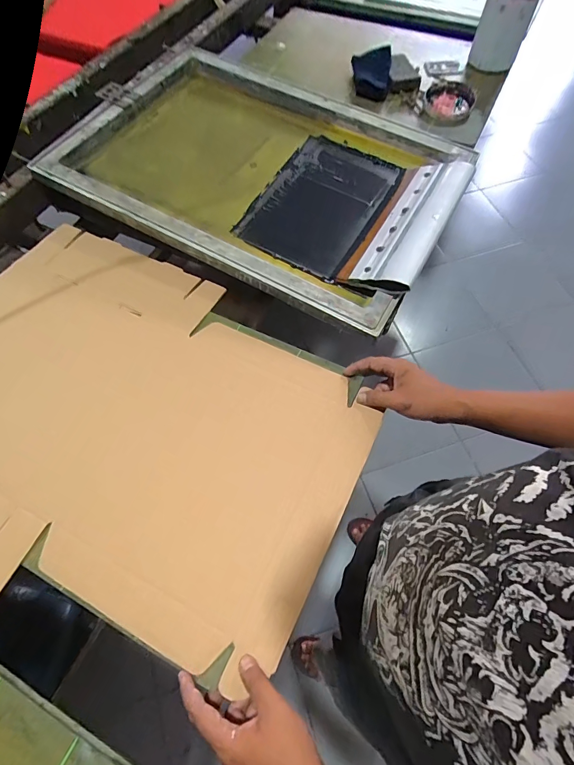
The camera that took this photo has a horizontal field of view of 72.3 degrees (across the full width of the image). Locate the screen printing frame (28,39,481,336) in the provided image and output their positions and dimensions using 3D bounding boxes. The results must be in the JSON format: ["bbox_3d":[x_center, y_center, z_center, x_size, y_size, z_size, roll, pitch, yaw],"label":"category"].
[{"bbox_3d":[-0.061,-0.409,0.728,0.713,0.067,0.474,26,67,15],"label":"screen printing frame"}]

